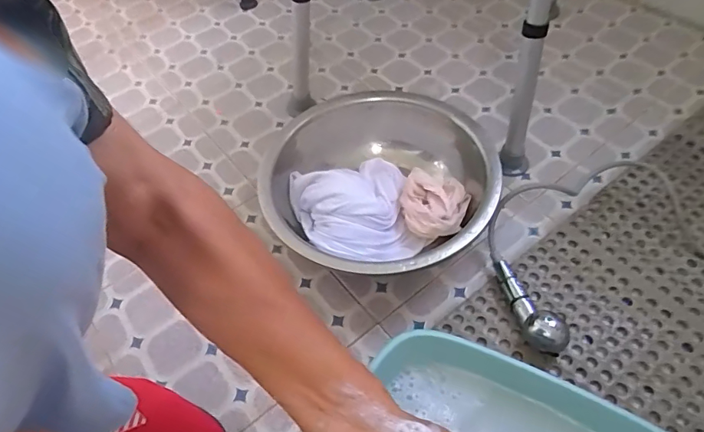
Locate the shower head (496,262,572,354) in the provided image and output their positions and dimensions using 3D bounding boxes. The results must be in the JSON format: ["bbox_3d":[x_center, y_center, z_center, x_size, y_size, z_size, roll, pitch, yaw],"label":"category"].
[{"bbox_3d":[0.211,0.112,0.574,0.036,0.044,0.128,-25,54,-13],"label":"shower head"}]

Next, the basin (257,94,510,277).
[{"bbox_3d":[0.043,-0.046,0.677,0.296,0.091,0.317,-3,52,4],"label":"basin"}]

